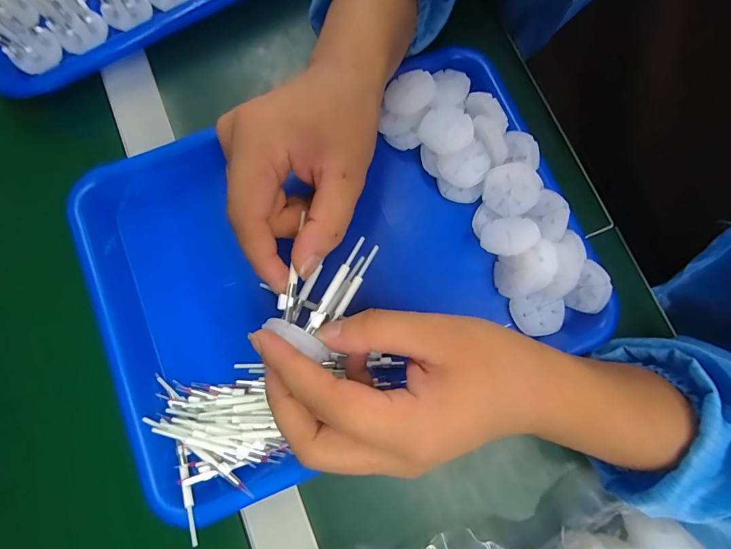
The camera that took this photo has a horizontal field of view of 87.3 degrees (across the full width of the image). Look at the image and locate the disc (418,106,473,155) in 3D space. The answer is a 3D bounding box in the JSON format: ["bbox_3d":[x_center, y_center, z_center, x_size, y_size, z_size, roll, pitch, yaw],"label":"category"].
[{"bbox_3d":[0.059,-0.105,0.280,0.037,0.008,0.036,0,79,-1],"label":"disc"}]

